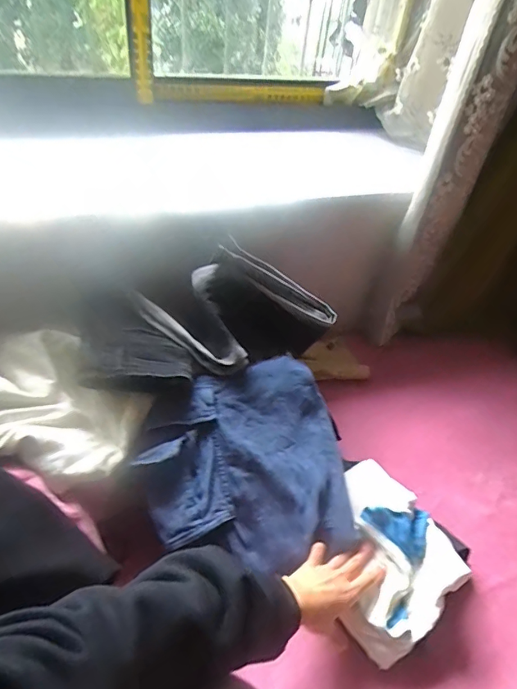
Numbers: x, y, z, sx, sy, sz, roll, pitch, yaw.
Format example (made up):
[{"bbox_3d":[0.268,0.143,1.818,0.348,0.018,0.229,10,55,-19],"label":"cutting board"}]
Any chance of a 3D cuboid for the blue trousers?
[{"bbox_3d":[-0.018,0.176,0.656,0.284,0.029,0.291,-15,71,-13],"label":"blue trousers"}]

